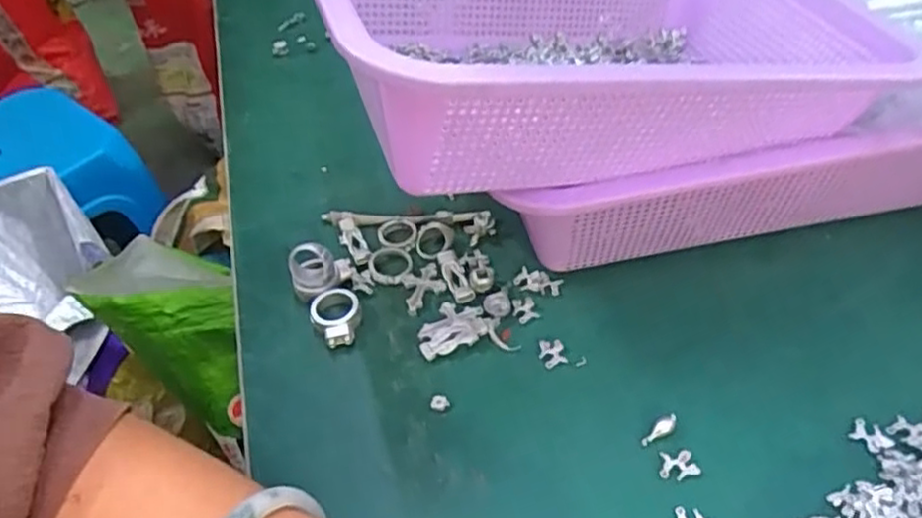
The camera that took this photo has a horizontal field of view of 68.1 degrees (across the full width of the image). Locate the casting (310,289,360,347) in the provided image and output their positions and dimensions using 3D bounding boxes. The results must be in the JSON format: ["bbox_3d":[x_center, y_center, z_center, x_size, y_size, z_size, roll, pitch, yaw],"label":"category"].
[{"bbox_3d":[-0.065,0.031,0.359,0.026,0.013,0.033,-14,45,-6],"label":"casting"}]

